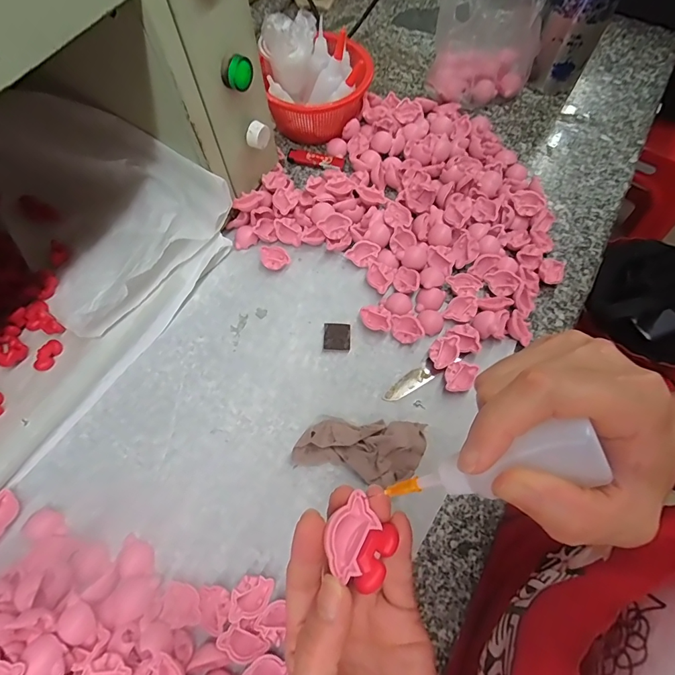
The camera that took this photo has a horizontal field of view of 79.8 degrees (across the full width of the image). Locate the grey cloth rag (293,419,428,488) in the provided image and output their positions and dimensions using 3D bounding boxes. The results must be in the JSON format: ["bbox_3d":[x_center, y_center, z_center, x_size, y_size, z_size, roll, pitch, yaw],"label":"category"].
[{"bbox_3d":[0.021,0.102,0.364,0.117,0.025,0.054,0,65,0],"label":"grey cloth rag"}]

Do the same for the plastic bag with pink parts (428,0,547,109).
[{"bbox_3d":[0.195,-0.392,0.529,0.127,0.149,0.085,-19,67,-9],"label":"plastic bag with pink parts"}]

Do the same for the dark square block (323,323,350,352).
[{"bbox_3d":[0.000,-0.001,0.421,0.027,0.007,0.031,2,65,0],"label":"dark square block"}]

